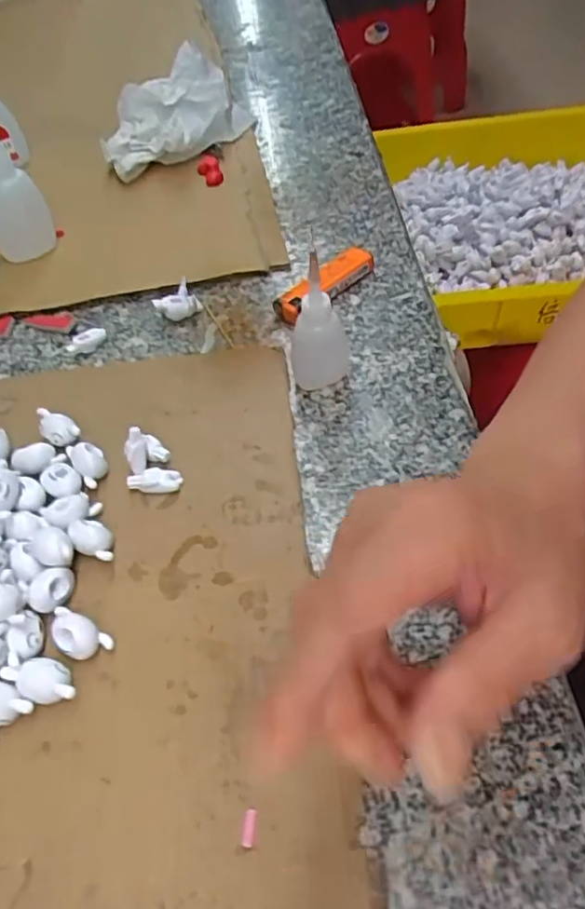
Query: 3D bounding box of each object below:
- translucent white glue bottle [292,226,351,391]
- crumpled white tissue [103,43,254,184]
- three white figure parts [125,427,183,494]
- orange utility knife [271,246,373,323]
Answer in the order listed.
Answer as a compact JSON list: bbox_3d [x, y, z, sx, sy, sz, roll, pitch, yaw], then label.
[{"bbox_3d":[0.018,-0.080,0.352,0.036,0.092,0.036,-6,54,3],"label":"translucent white glue bottle"},{"bbox_3d":[-0.099,-0.300,0.535,0.144,0.065,0.071,-29,56,-13],"label":"crumpled white tissue"},{"bbox_3d":[-0.080,0.003,0.337,0.027,0.026,0.033,-24,56,-16],"label":"three white figure parts"},{"bbox_3d":[0.024,-0.122,0.429,0.087,0.015,0.024,-37,61,-24],"label":"orange utility knife"}]

